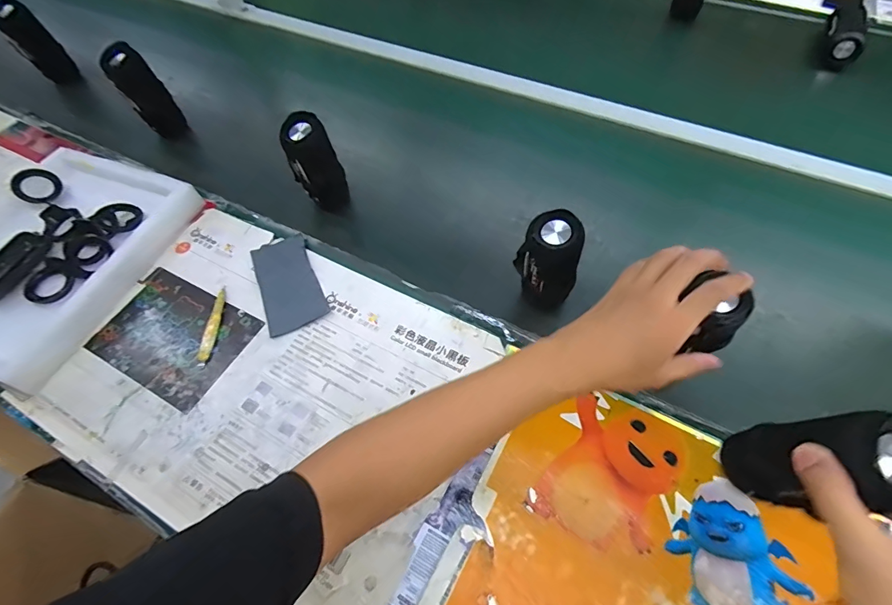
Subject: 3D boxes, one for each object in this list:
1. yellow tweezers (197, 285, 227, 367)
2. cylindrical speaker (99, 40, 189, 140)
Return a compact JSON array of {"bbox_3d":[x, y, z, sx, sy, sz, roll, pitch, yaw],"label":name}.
[{"bbox_3d":[-0.316,0.029,0.578,0.017,0.010,0.119,-2,58,1],"label":"yellow tweezers"},{"bbox_3d":[-0.540,-0.375,0.761,0.065,0.155,0.066,-1,58,2],"label":"cylindrical speaker"}]

